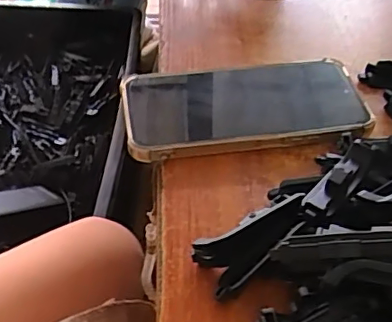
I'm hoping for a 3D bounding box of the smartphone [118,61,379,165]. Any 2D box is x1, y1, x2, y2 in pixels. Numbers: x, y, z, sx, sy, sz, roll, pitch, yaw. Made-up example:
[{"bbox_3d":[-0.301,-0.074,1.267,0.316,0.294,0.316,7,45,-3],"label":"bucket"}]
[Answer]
[{"bbox_3d":[0.035,-0.038,0.396,0.168,0.019,0.080,-5,45,-8],"label":"smartphone"}]

